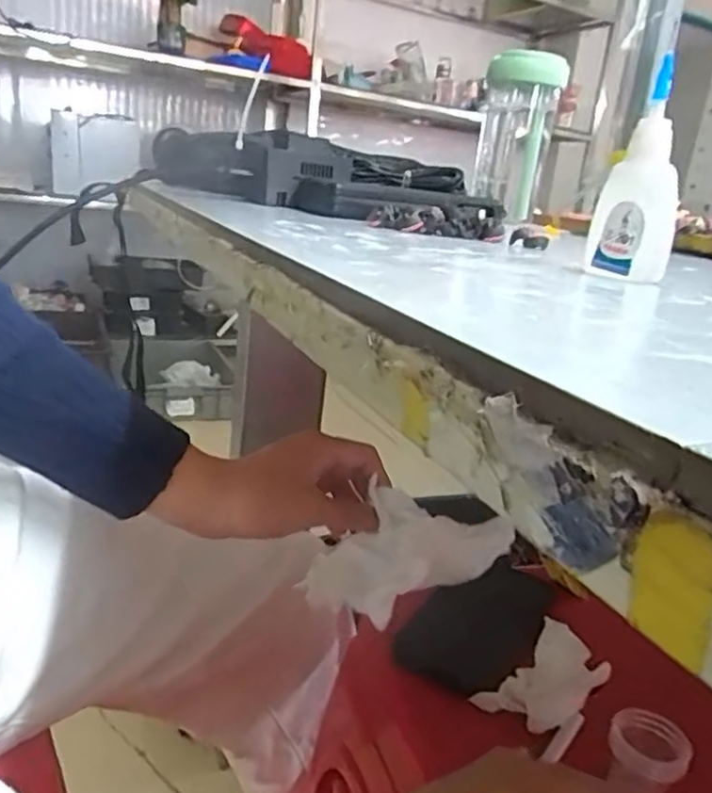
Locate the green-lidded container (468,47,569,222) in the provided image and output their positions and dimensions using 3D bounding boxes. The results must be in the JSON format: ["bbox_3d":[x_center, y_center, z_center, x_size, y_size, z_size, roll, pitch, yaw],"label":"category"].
[{"bbox_3d":[0.170,-0.274,0.687,0.079,0.157,0.096,9,18,8],"label":"green-lidded container"}]

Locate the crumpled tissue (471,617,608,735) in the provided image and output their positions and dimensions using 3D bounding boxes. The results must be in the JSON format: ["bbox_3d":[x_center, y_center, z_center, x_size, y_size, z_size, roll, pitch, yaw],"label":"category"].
[{"bbox_3d":[0.120,0.175,0.405,0.070,0.050,0.043,-4,20,-31],"label":"crumpled tissue"}]

